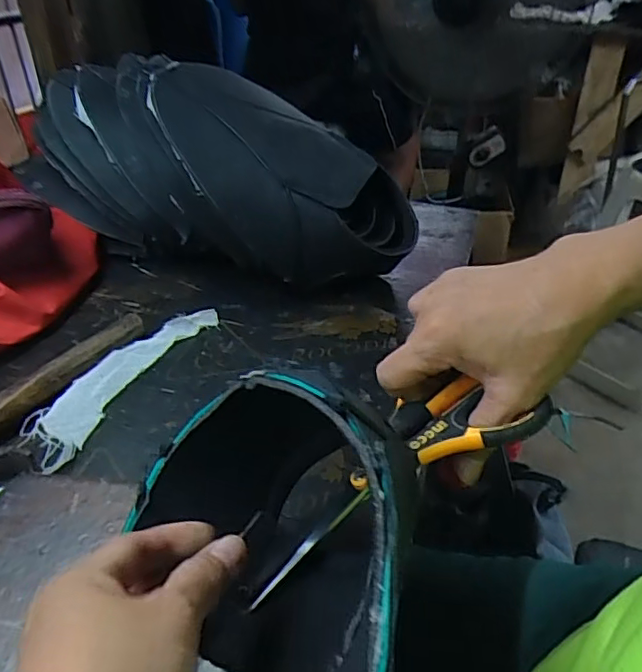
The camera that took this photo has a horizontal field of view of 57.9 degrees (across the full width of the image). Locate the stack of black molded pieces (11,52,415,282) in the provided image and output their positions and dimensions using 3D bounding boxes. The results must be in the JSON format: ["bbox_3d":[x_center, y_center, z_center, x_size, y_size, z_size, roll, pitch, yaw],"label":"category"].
[{"bbox_3d":[-0.117,-0.162,0.581,0.411,0.170,0.136,18,40,24],"label":"stack of black molded pieces"}]

